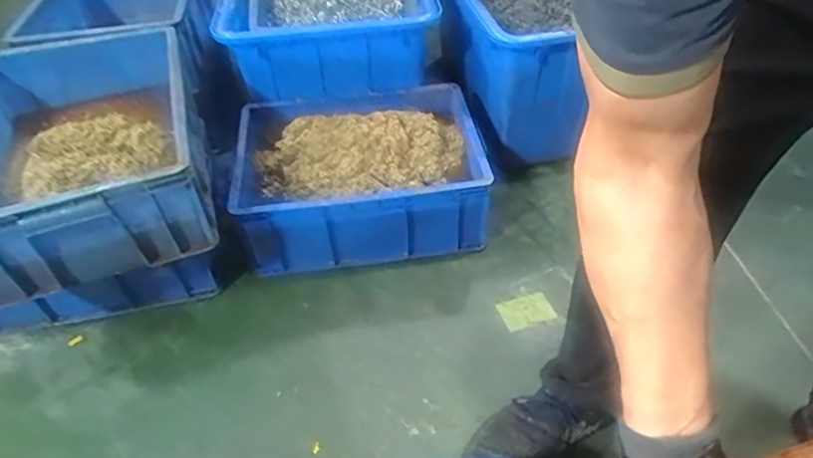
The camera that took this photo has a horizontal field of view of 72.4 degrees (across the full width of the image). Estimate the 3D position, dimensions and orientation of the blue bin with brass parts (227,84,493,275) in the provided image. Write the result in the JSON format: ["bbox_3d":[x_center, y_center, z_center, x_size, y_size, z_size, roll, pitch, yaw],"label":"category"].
[{"bbox_3d":[-0.096,-0.110,1.159,0.474,0.220,0.345,-8,47,-6],"label":"blue bin with brass parts"}]

